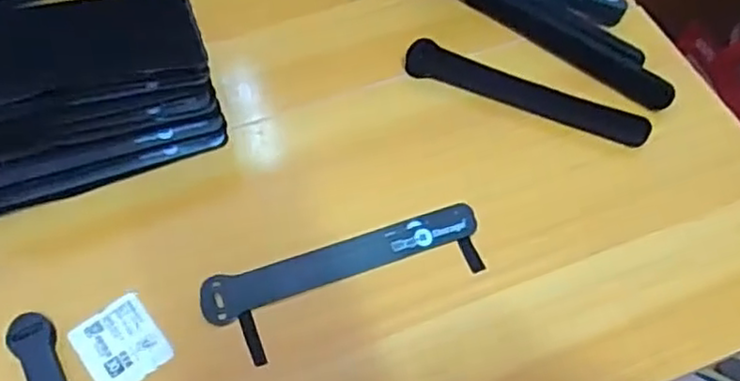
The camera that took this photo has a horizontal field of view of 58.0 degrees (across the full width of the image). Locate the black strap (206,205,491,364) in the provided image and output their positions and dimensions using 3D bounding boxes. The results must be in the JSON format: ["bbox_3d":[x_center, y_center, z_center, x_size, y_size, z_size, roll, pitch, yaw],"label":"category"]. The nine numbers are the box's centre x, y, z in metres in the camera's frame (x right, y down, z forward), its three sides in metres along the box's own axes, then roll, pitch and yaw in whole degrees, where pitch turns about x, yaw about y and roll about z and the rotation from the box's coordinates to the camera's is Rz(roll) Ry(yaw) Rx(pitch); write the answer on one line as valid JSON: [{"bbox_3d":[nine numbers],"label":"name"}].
[{"bbox_3d":[-0.014,0.063,0.466,0.197,0.009,0.063,-17,60,-9],"label":"black strap"}]

